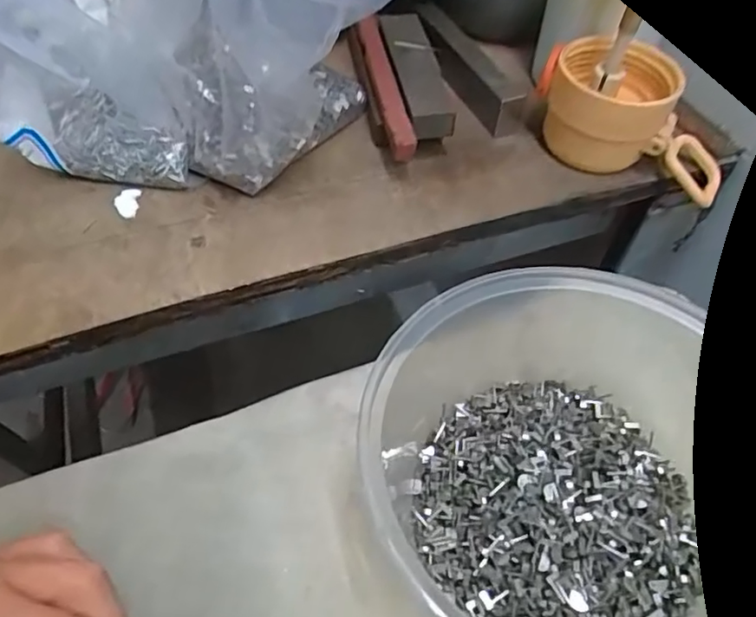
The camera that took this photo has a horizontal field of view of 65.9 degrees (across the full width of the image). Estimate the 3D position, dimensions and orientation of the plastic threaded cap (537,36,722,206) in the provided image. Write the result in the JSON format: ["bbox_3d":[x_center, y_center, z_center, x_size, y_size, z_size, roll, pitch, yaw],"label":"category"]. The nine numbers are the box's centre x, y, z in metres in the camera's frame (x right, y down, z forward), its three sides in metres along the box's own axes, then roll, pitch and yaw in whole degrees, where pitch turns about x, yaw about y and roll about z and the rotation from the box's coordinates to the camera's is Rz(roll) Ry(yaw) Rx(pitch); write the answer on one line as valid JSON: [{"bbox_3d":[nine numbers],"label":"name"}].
[{"bbox_3d":[0.136,-0.100,0.310,0.063,0.050,0.102,-36,64,-23],"label":"plastic threaded cap"}]

